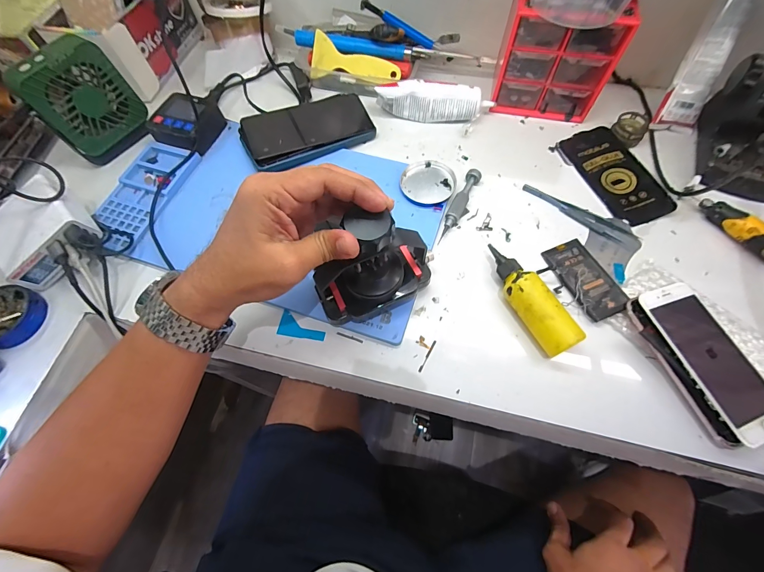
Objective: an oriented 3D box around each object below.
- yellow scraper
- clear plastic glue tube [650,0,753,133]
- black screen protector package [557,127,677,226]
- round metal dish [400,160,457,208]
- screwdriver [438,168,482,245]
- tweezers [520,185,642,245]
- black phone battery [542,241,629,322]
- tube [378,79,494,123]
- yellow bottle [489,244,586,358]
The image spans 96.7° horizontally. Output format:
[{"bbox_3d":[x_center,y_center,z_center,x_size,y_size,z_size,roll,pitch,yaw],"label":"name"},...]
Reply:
[{"bbox_3d":[-0.040,-0.297,0.468,0.122,0.053,0.006,25,33,0],"label":"yellow scraper"},{"bbox_3d":[0.381,-0.266,0.396,0.051,0.154,0.032,11,31,7],"label":"clear plastic glue tube"},{"bbox_3d":[0.279,-0.137,0.409,0.075,0.004,0.142,-20,66,-7],"label":"black screen protector package"},{"bbox_3d":[0.054,-0.121,0.399,0.063,0.004,0.061,-3,66,6],"label":"round metal dish"},{"bbox_3d":[0.087,-0.092,0.389,0.016,0.014,0.102,27,69,13],"label":"screwdriver"},{"bbox_3d":[0.225,-0.082,0.386,0.135,0.006,0.023,33,71,15],"label":"tweezers"},{"bbox_3d":[0.207,-0.009,0.345,0.045,0.008,0.085,-20,62,-9],"label":"black phone battery"},{"bbox_3d":[0.067,-0.242,0.444,0.146,0.042,0.031,6,66,5],"label":"tube"},{"bbox_3d":[0.136,0.012,0.326,0.031,0.036,0.113,-27,68,-10],"label":"yellow bottle"}]

